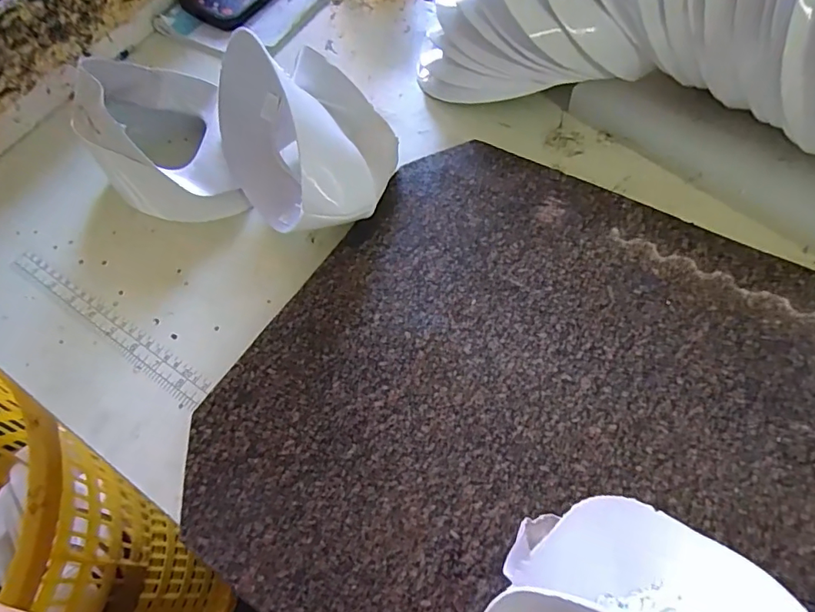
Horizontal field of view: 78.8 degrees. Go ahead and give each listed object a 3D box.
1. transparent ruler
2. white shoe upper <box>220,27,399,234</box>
[{"bbox_3d":[-0.229,0.010,0.371,0.220,0.004,0.022,30,69,20],"label":"transparent ruler"},{"bbox_3d":[-0.079,-0.130,0.367,0.112,0.079,0.154,-29,63,-9],"label":"white shoe upper"}]

